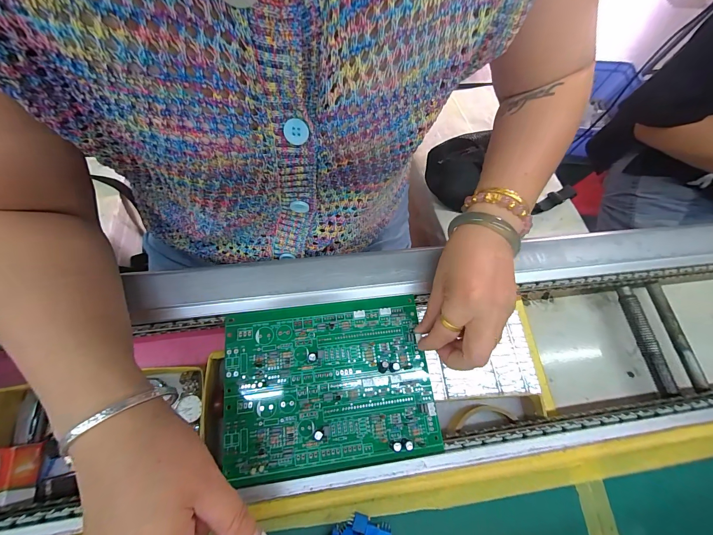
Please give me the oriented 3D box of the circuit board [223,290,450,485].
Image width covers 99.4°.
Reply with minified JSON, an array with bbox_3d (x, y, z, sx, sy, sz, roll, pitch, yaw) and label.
[{"bbox_3d":[-0.024,0.099,0.267,0.175,0.009,0.132,-6,67,-6],"label":"circuit board"}]

